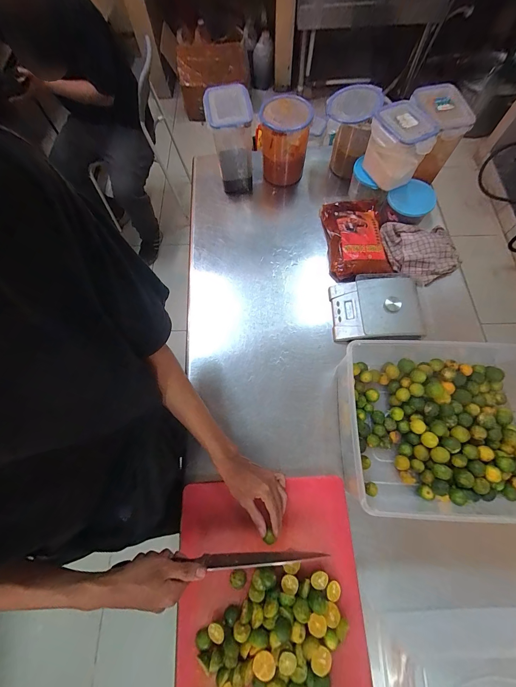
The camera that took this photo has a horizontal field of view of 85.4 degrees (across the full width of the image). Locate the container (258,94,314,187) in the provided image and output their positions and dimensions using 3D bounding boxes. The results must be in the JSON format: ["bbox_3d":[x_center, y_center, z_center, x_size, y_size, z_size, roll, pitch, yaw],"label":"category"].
[{"bbox_3d":[0.069,-0.533,0.758,0.117,0.168,0.117,3,69,3],"label":"container"}]

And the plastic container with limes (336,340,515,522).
[{"bbox_3d":[0.343,0.152,0.519,0.360,0.126,0.277,0,69,2],"label":"plastic container with limes"}]

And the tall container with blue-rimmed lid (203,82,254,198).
[{"bbox_3d":[-0.070,-0.534,0.750,0.103,0.207,0.147,-10,69,-2],"label":"tall container with blue-rimmed lid"}]

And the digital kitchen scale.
[{"bbox_3d":[0.267,-0.078,0.635,0.184,0.043,0.155,-1,69,1],"label":"digital kitchen scale"}]

